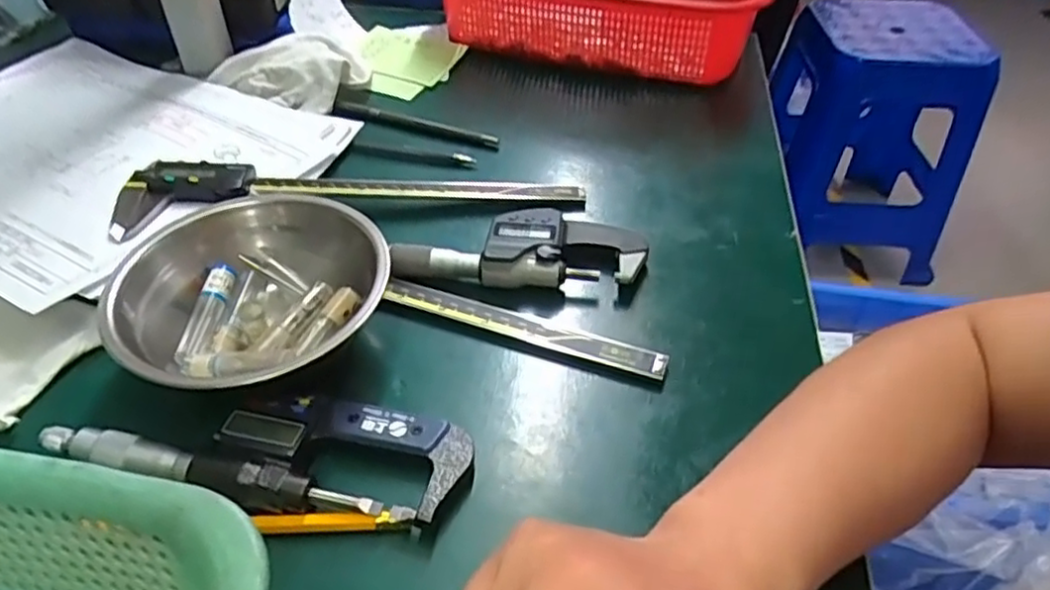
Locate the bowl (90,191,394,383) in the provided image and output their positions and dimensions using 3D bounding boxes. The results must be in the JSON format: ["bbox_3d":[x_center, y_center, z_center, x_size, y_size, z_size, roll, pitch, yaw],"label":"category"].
[{"bbox_3d":[-0.128,-0.001,0.333,0.107,0.050,0.123,8,45,5],"label":"bowl"}]

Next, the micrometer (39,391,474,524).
[{"bbox_3d":[-0.115,0.067,0.302,0.177,0.018,0.054,5,45,2],"label":"micrometer"}]

